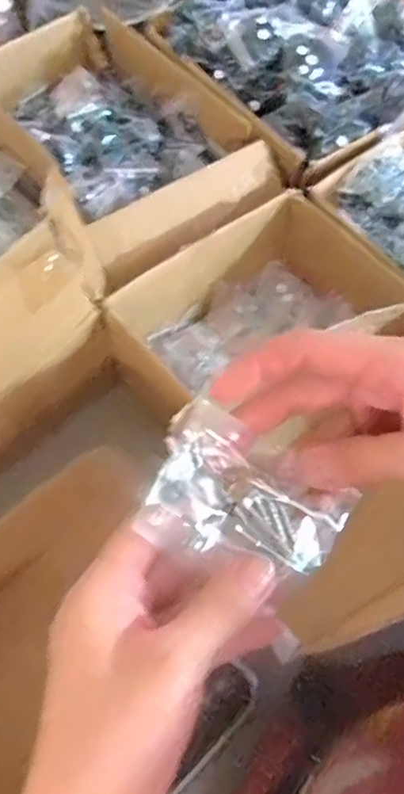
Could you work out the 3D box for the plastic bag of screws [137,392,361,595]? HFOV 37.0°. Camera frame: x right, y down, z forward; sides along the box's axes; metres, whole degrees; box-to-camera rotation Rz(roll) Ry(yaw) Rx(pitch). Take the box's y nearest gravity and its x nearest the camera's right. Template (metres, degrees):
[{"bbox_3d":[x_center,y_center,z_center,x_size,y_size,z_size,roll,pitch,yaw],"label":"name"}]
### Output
[{"bbox_3d":[0.011,0.049,0.286,0.079,0.018,0.070,36,72,-10],"label":"plastic bag of screws"}]

